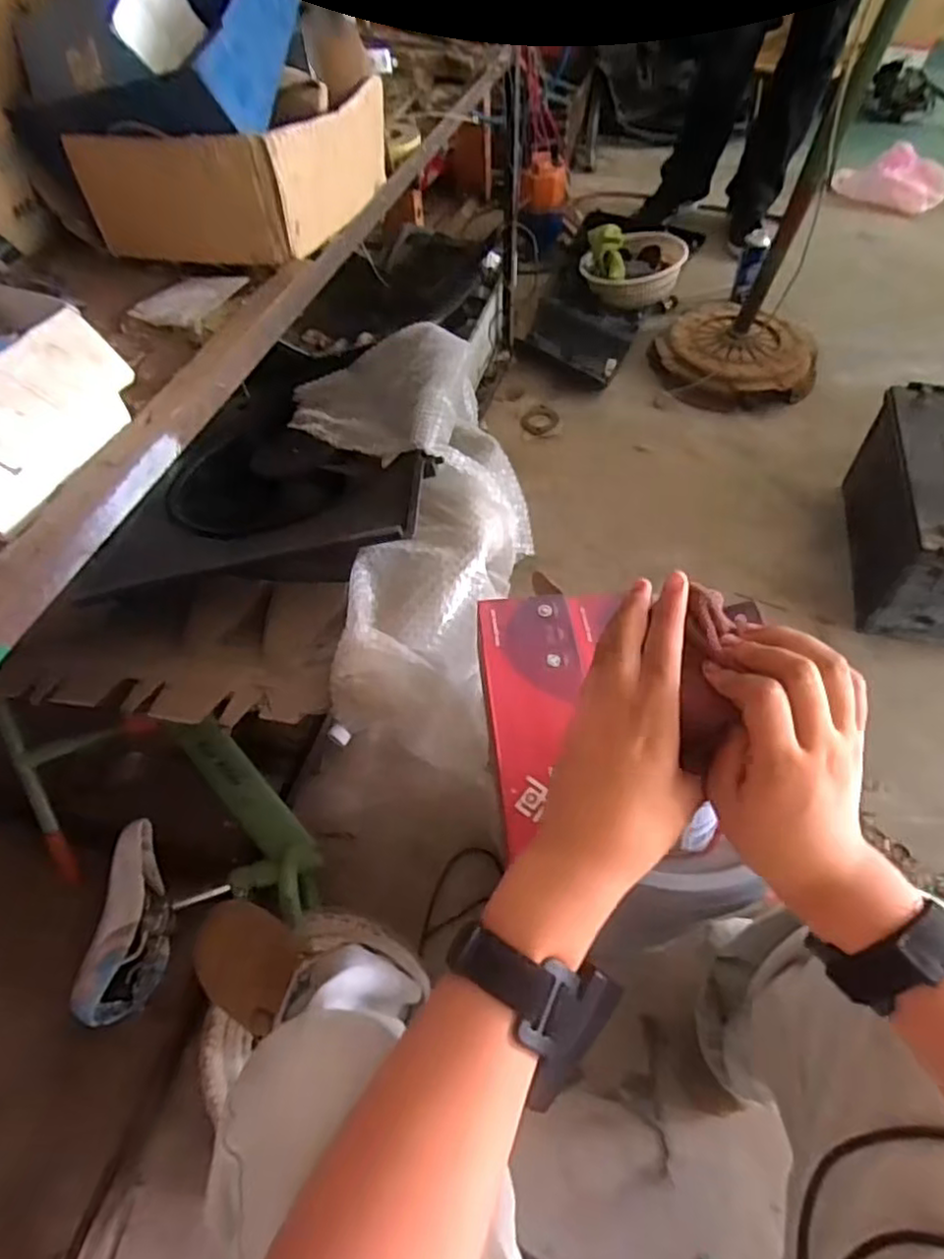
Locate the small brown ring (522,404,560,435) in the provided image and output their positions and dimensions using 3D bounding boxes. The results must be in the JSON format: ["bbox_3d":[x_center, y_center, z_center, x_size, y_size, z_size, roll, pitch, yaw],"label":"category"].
[{"bbox_3d":[0.150,-0.463,1.491,0.081,0.007,0.105,17,56,13],"label":"small brown ring"}]

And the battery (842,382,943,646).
[{"bbox_3d":[0.757,-0.197,1.119,0.162,0.207,0.383,10,55,9],"label":"battery"}]

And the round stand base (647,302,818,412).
[{"bbox_3d":[0.580,-0.635,1.518,0.330,0.077,0.336,-1,54,1],"label":"round stand base"}]

